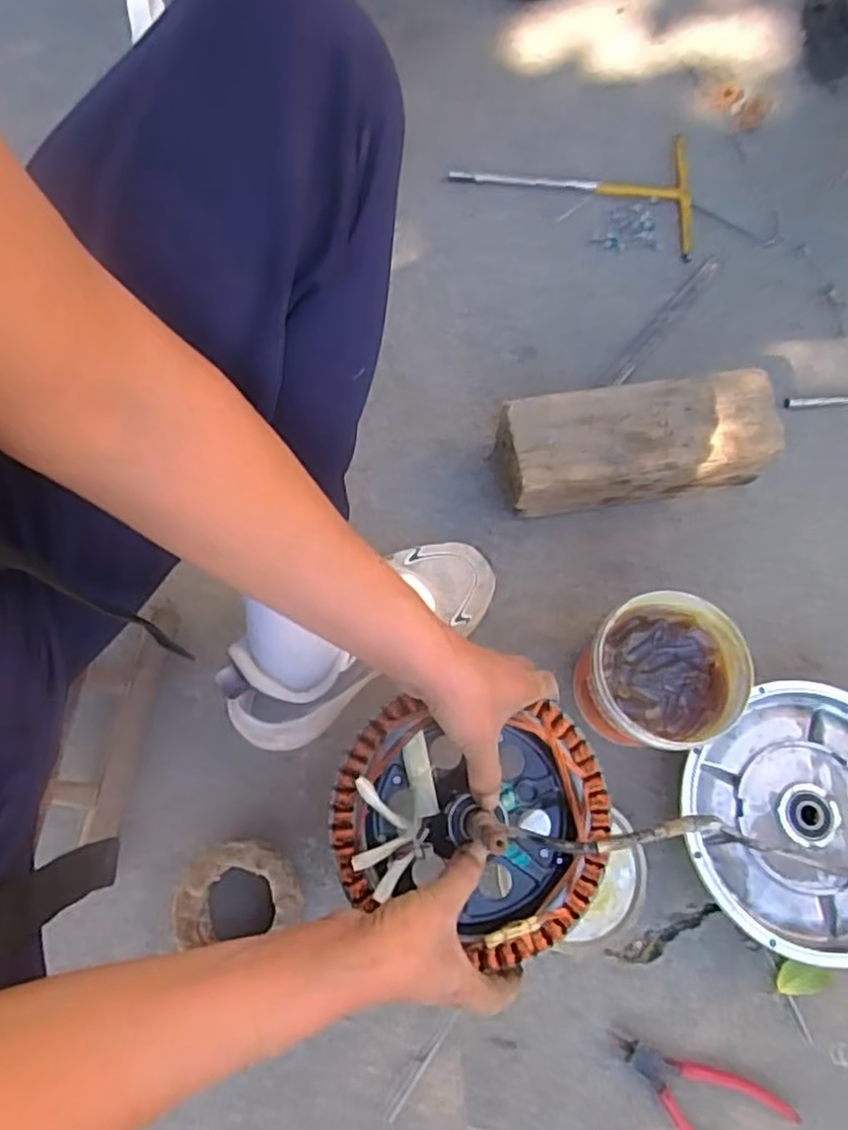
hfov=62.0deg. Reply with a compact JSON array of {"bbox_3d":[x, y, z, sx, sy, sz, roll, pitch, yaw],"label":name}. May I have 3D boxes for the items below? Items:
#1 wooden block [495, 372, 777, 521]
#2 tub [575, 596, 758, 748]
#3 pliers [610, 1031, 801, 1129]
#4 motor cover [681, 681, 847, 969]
[{"bbox_3d":[0.203,-0.114,0.699,0.259,0.096,0.096,-8,73,-4],"label":"wooden block"},{"bbox_3d":[0.192,0.098,0.616,0.137,0.107,0.121,1,73,-4],"label":"tub"},{"bbox_3d":[0.215,0.414,0.554,0.141,0.008,0.075,39,75,10],"label":"pliers"},{"bbox_3d":[0.330,0.218,0.606,0.219,0.050,0.208,-39,77,-13],"label":"motor cover"}]

